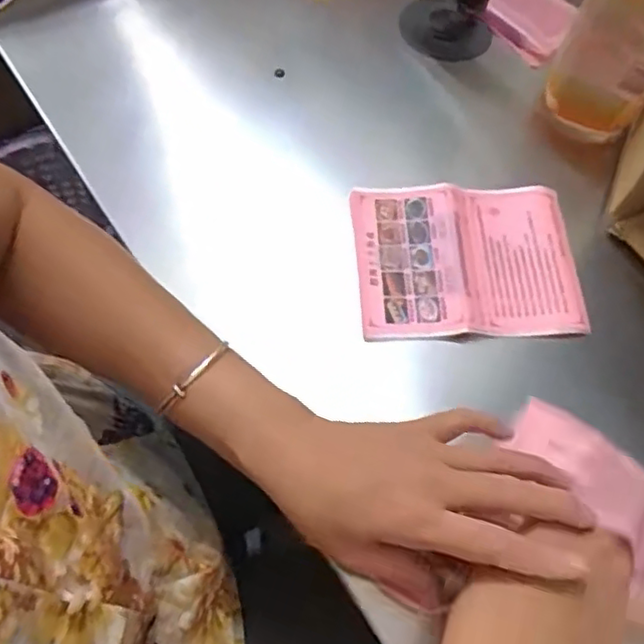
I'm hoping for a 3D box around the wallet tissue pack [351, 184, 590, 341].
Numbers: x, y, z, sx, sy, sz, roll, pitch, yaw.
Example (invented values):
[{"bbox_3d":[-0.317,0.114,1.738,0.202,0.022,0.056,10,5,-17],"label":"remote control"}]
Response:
[{"bbox_3d":[0.102,-0.045,0.461,0.153,0.015,0.121,0,63,-4],"label":"wallet tissue pack"}]

